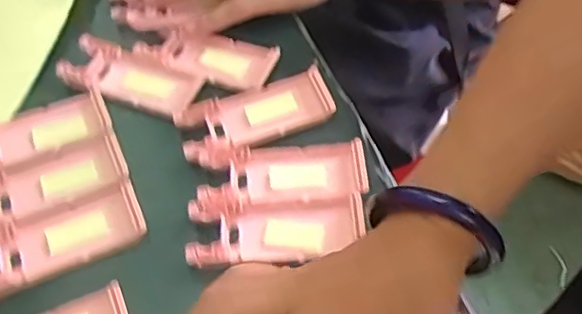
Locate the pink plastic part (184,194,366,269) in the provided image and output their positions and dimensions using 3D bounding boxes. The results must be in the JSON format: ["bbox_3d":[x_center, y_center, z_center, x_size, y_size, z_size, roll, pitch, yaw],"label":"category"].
[{"bbox_3d":[-0.009,0.043,0.362,0.103,0.010,0.041,-3,54,0],"label":"pink plastic part"}]

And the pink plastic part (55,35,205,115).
[{"bbox_3d":[-0.117,-0.061,0.439,0.100,0.016,0.039,14,56,12],"label":"pink plastic part"}]

